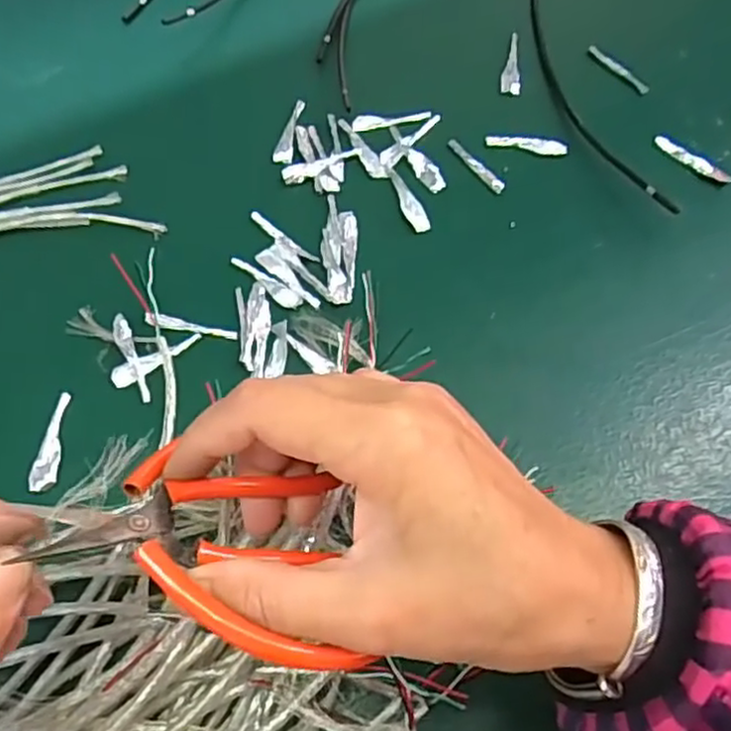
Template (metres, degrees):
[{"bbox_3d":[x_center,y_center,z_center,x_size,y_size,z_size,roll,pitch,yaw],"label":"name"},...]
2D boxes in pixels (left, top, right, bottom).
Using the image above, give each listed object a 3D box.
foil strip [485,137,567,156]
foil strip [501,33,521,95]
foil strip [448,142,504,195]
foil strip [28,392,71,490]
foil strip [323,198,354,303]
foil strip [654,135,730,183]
[{"bbox_3d":[0.092,-0.126,0.400,0.045,0.004,0.010,9,64,2],"label":"foil strip"},{"bbox_3d":[0.089,-0.184,0.427,0.012,0.004,0.048,6,64,1],"label":"foil strip"},{"bbox_3d":[0.061,-0.112,0.393,0.008,0.004,0.043,-38,71,-18],"label":"foil strip"},{"bbox_3d":[-0.142,0.035,0.319,0.011,0.004,0.046,1,64,-2],"label":"foil strip"},{"bbox_3d":[-0.014,-0.062,0.367,0.017,0.004,0.065,1,64,-2],"label":"foil strip"},{"bbox_3d":[0.184,-0.117,0.397,0.047,0.004,0.009,41,70,16],"label":"foil strip"}]

